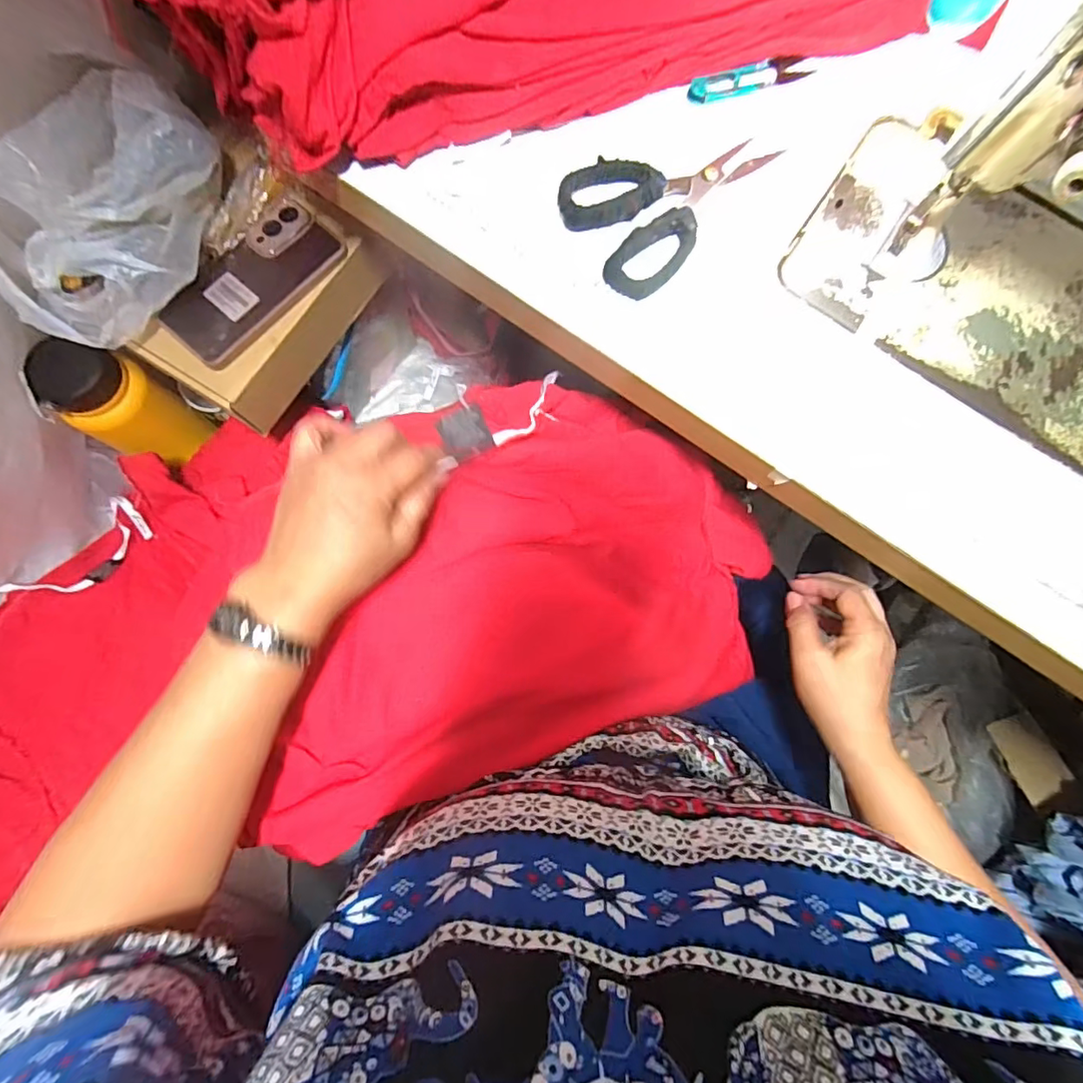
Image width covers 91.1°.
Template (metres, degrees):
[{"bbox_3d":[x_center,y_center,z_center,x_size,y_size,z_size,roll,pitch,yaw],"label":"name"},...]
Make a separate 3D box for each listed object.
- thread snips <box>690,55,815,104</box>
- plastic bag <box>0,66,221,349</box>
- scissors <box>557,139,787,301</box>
[{"bbox_3d":[0.158,-0.352,0.404,0.098,0.008,0.023,-19,81,-5],"label":"thread snips"},{"bbox_3d":[-0.338,-0.251,0.413,0.106,0.095,0.206,36,81,5],"label":"plastic bag"},{"bbox_3d":[0.094,-0.248,0.378,0.148,0.014,0.097,-36,82,-7],"label":"scissors"}]

